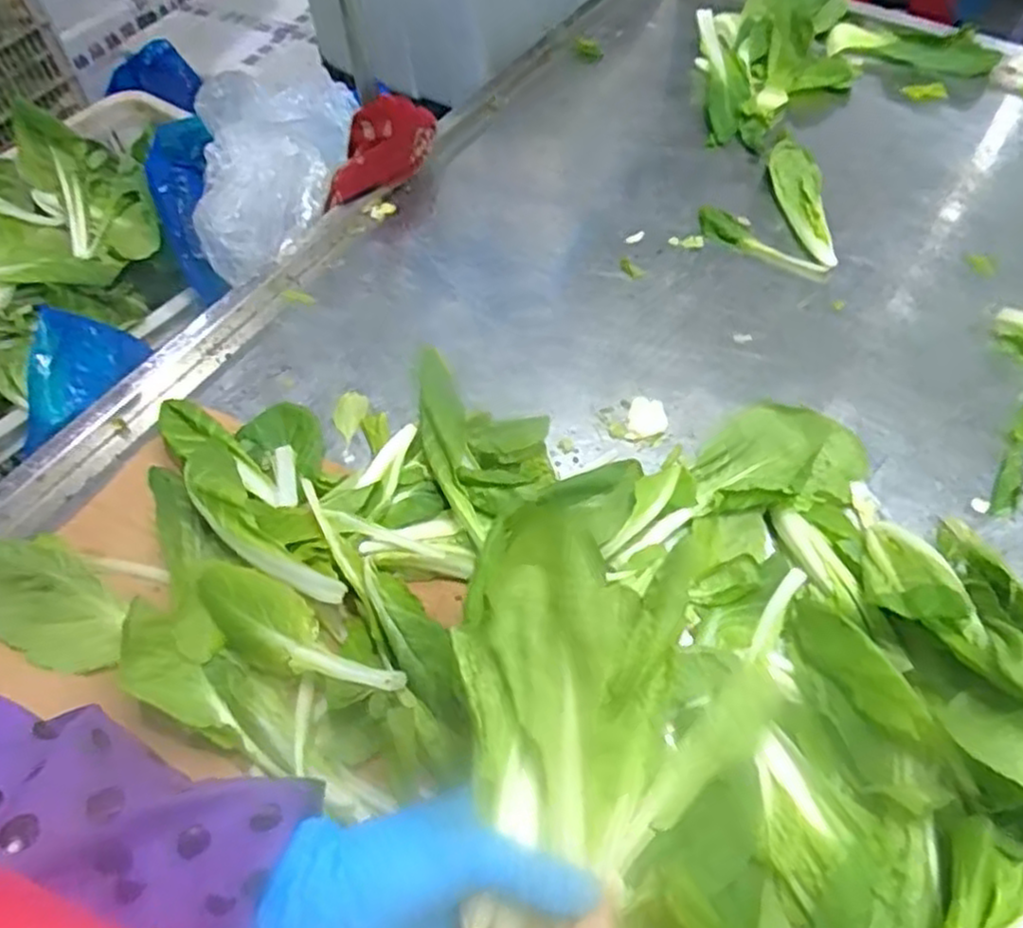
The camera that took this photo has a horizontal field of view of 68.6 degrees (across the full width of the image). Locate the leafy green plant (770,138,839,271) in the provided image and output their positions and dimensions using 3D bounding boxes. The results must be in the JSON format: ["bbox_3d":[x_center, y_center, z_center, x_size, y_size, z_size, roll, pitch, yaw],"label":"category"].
[{"bbox_3d":[0.280,-0.248,0.711,0.046,0.019,0.145,-6,68,-4],"label":"leafy green plant"}]

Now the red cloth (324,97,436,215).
[{"bbox_3d":[-0.126,-0.304,0.722,0.146,0.072,0.046,-39,64,-21],"label":"red cloth"}]

